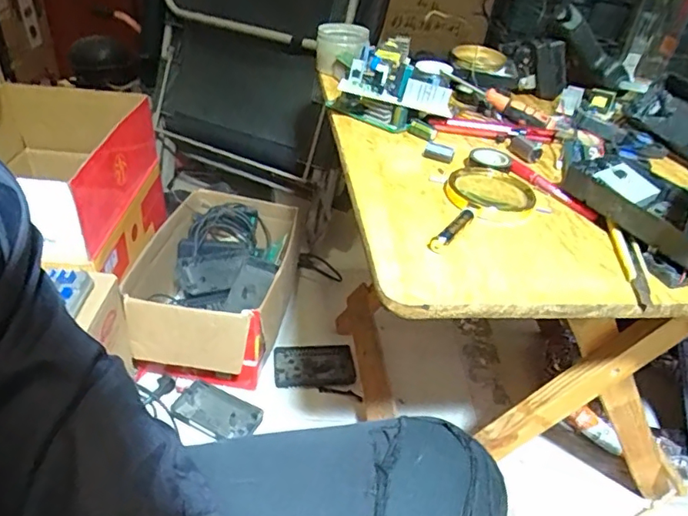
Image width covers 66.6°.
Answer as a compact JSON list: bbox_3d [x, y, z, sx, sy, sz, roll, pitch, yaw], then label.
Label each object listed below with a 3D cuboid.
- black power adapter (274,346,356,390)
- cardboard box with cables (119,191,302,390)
[{"bbox_3d":[-0.061,0.220,1.065,0.161,0.025,0.099,1,36,-7],"label":"black power adapter"},{"bbox_3d":[-0.264,0.057,1.081,0.296,0.186,0.413,10,36,5],"label":"cardboard box with cables"}]

